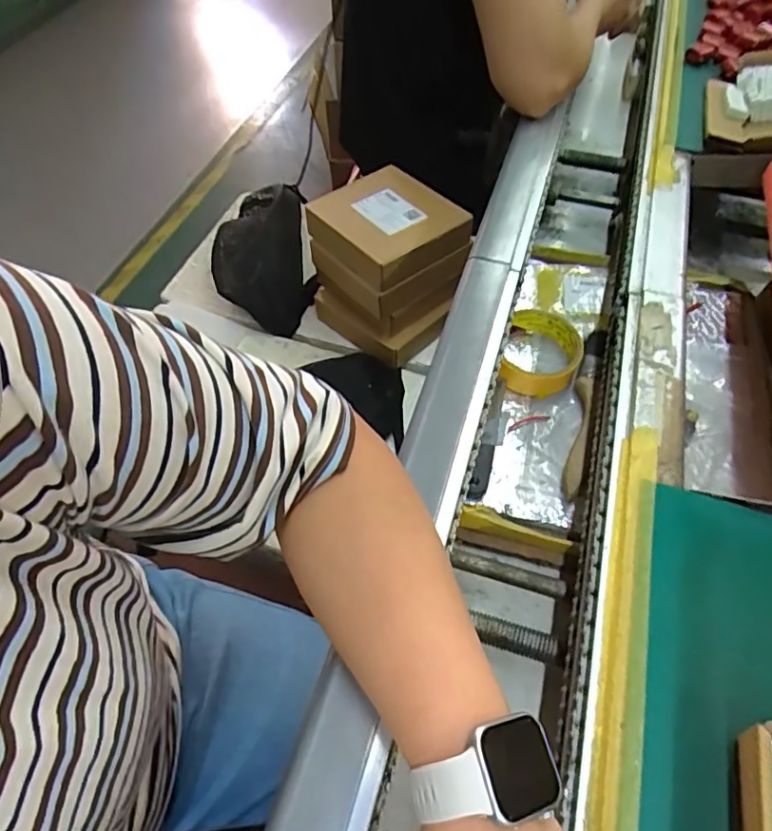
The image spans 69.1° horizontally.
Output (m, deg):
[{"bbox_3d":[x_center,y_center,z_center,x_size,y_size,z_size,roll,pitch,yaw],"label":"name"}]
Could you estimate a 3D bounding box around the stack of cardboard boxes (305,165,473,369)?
[{"bbox_3d":[0.002,-0.201,0.735,0.171,0.143,0.160,37,63,23],"label":"stack of cardboard boxes"}]

